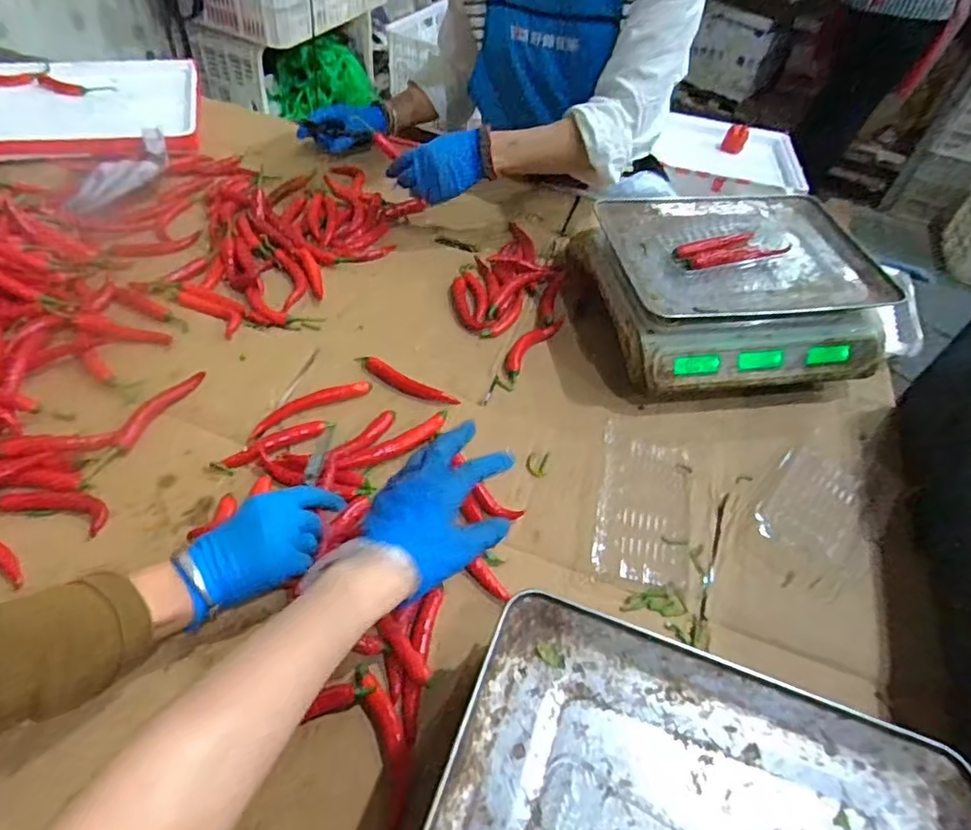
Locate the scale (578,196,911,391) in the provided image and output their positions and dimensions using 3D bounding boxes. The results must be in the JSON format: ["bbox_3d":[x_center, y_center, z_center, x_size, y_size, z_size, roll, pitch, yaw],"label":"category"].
[{"bbox_3d":[0.313,-0.169,0.754,0.339,0.091,0.280,-2,50,-8],"label":"scale"}]

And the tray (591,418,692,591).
[{"bbox_3d":[0.164,0.083,0.614,0.098,0.028,0.173,12,49,3],"label":"tray"}]

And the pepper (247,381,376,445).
[{"bbox_3d":[-0.195,-0.012,0.662,0.138,0.015,0.031,-23,56,-23],"label":"pepper"}]

